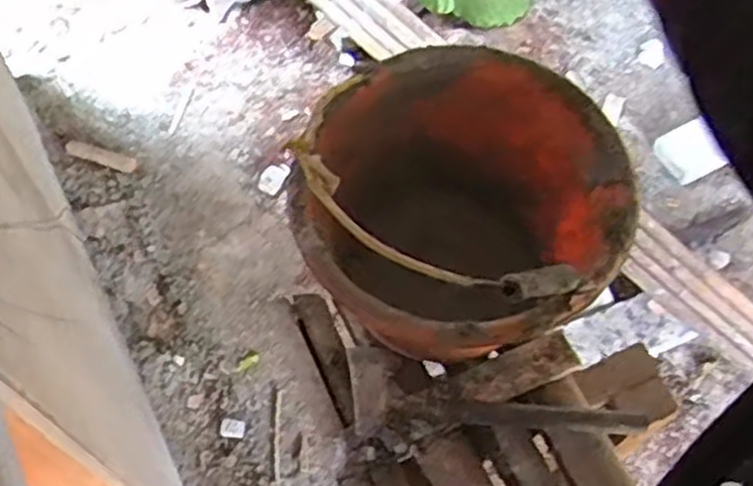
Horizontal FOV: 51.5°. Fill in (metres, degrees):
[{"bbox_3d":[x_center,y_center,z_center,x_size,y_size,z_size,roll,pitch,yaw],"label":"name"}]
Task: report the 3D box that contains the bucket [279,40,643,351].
[{"bbox_3d":[0.076,-0.020,0.680,0.253,0.323,0.265,18,63,8],"label":"bucket"}]

